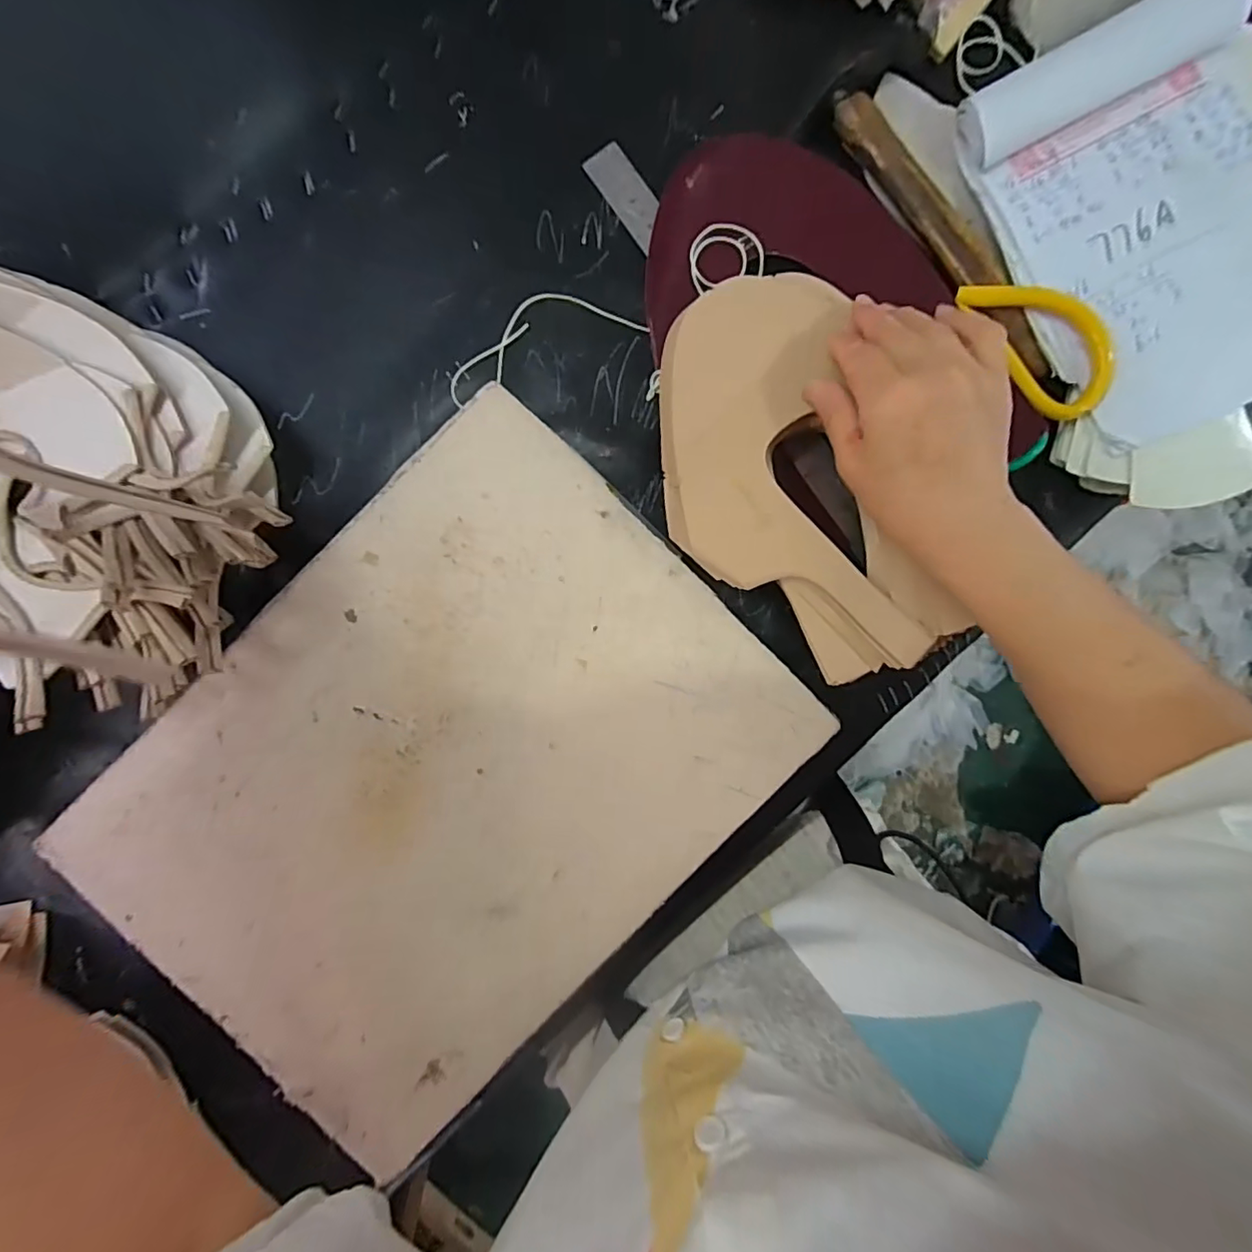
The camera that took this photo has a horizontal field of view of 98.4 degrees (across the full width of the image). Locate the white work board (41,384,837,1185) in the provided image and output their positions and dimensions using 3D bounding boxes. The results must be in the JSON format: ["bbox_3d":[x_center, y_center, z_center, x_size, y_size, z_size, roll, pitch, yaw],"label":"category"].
[{"bbox_3d":[-0.108,0.096,0.328,0.297,0.024,0.388,44,89,3],"label":"white work board"}]

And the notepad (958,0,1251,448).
[{"bbox_3d":[0.299,-0.228,0.313,0.134,0.043,0.230,-18,86,0],"label":"notepad"}]

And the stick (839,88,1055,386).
[{"bbox_3d":[0.197,-0.241,0.330,0.022,0.008,0.211,-36,93,-2],"label":"stick"}]

